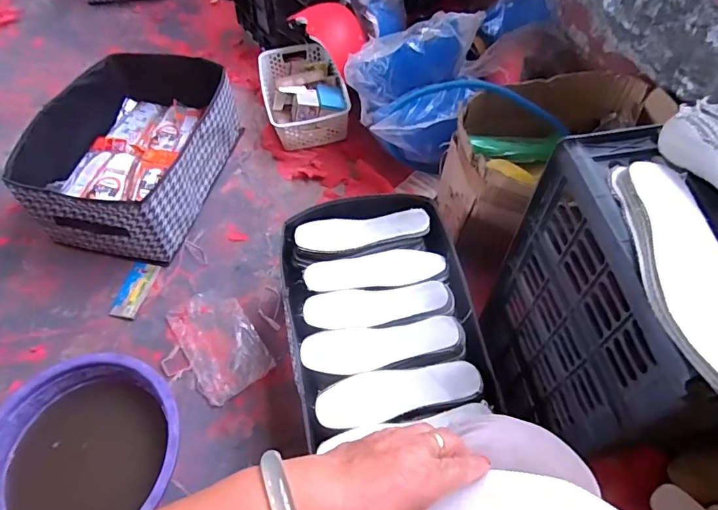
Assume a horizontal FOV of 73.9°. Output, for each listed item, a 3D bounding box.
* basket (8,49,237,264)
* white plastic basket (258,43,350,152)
[{"bbox_3d":[-0.480,-0.236,1.057,0.333,0.187,0.460,9,57,6],"label":"basket"},{"bbox_3d":[-0.144,-0.417,1.214,0.197,0.088,0.303,-13,58,-8],"label":"white plastic basket"}]

